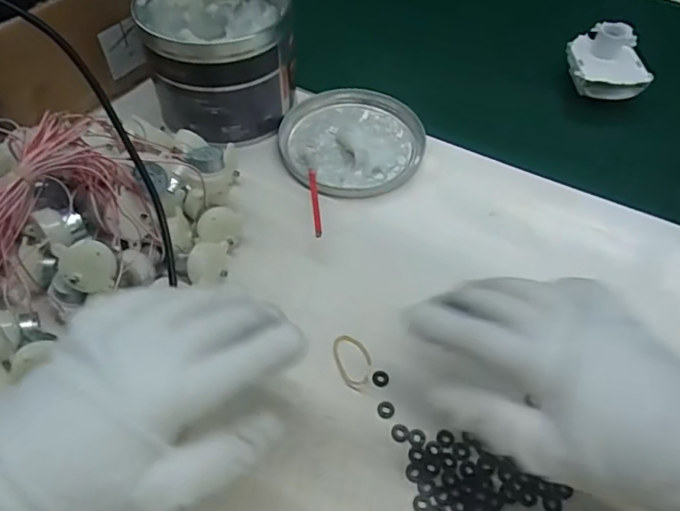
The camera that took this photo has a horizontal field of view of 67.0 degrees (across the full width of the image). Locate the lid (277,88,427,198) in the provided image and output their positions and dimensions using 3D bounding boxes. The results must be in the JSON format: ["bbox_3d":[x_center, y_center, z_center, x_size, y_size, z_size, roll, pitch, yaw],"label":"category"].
[{"bbox_3d":[0.010,-0.107,0.475,0.127,0.019,0.126,1,53,-1],"label":"lid"}]

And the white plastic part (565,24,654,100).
[{"bbox_3d":[0.271,-0.199,0.520,0.070,0.042,0.079,8,53,5],"label":"white plastic part"}]

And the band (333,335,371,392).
[{"bbox_3d":[0.009,0.070,0.343,0.023,0.004,0.040,-13,54,-11],"label":"band"}]

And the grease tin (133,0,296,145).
[{"bbox_3d":[-0.107,-0.182,0.469,0.123,0.108,0.133,1,53,-1],"label":"grease tin"}]

